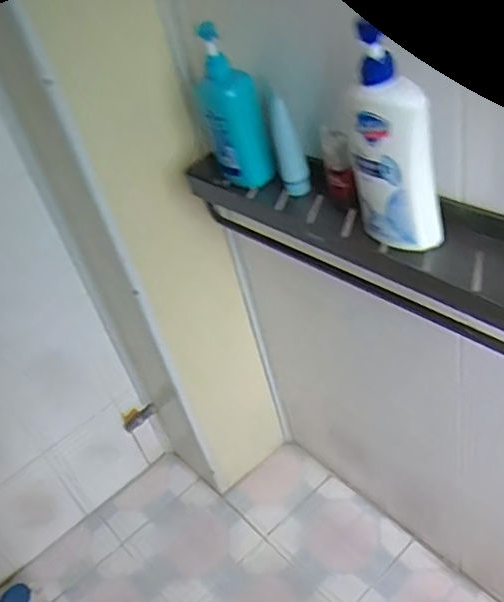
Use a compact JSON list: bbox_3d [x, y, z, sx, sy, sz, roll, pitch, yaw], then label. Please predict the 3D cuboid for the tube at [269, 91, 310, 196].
[{"bbox_3d":[0.049,-0.215,0.867,0.026,0.139,0.040,-24,19,-19],"label":"tube"}]

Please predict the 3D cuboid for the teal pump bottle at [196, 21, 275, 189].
[{"bbox_3d":[-0.037,-0.275,0.894,0.045,0.229,0.097,-33,31,-26],"label":"teal pump bottle"}]

